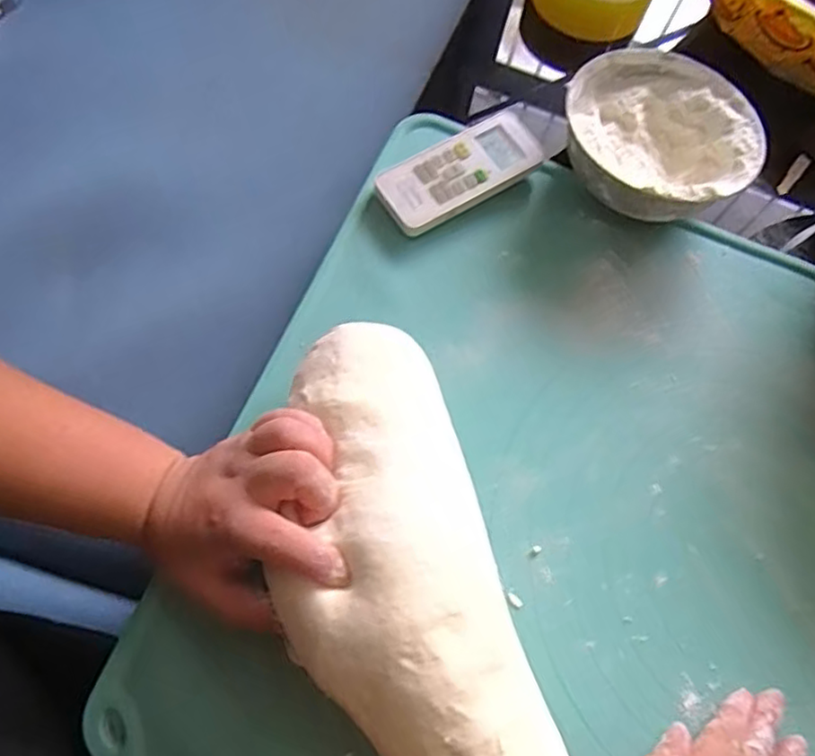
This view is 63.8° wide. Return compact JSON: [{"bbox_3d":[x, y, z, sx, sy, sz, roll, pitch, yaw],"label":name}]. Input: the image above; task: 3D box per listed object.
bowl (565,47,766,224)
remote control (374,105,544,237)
[{"bbox_3d":[0.189,-0.178,0.505,0.140,0.064,0.141,2,68,-6],"label":"bowl"},{"bbox_3d":[0.041,-0.156,0.498,0.131,0.021,0.055,-31,75,-17],"label":"remote control"}]

